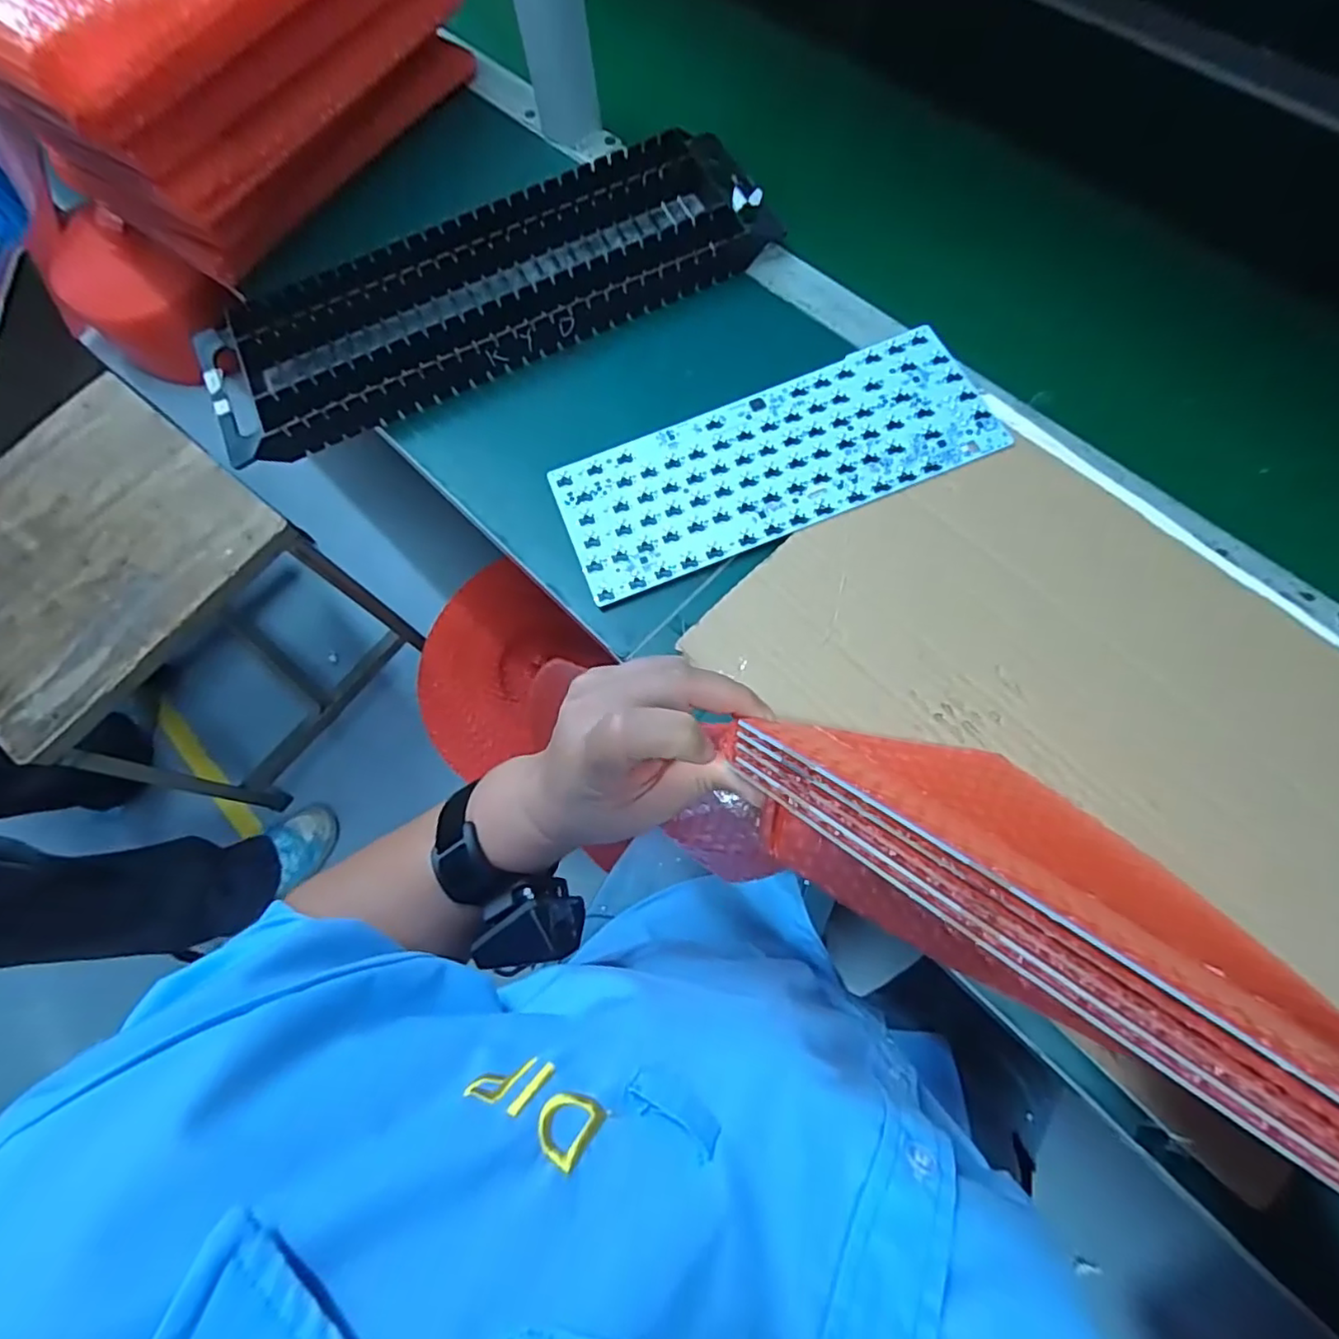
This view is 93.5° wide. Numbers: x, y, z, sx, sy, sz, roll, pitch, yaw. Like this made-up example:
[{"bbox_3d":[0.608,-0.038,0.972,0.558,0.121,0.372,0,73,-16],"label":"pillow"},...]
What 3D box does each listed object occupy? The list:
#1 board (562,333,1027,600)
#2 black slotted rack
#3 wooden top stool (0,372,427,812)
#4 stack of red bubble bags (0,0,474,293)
[{"bbox_3d":[0.074,-0.153,0.455,0.307,0.004,0.123,-21,70,-2],"label":"board"},{"bbox_3d":[-0.146,-0.312,0.504,0.456,0.033,0.151,-26,73,-4],"label":"black slotted rack"},{"bbox_3d":[-0.764,-0.091,1.001,0.408,0.411,0.418,36,79,14],"label":"wooden top stool"},{"bbox_3d":[-0.344,-0.505,0.501,0.178,0.174,0.335,33,78,13],"label":"stack of red bubble bags"}]

